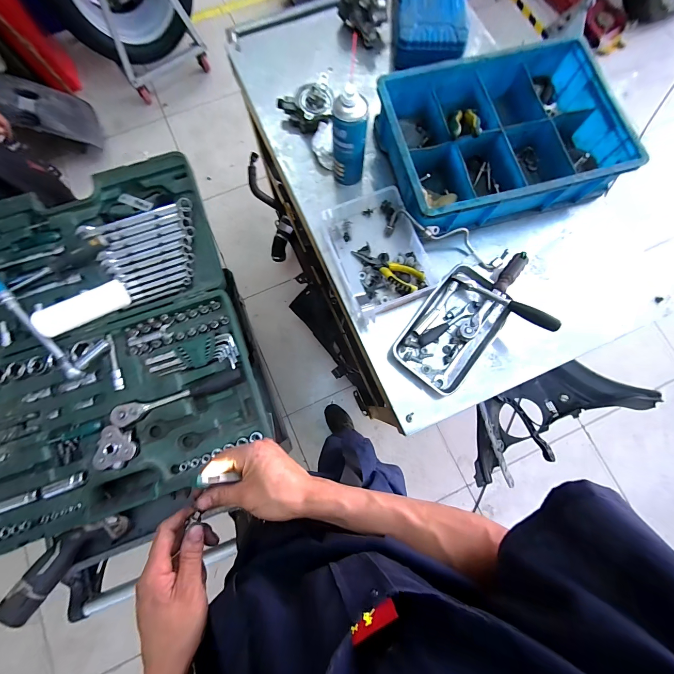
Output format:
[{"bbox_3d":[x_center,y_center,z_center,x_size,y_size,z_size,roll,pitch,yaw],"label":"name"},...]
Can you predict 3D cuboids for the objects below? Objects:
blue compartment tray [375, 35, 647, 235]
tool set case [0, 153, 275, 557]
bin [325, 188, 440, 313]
[{"bbox_3d":[0.321,-0.399,0.635,0.427,0.117,0.313,-15,78,-3],"label":"blue compartment tray"},{"bbox_3d":[-0.465,0.003,0.612,0.542,0.076,0.695,-20,78,-4],"label":"tool set case"},{"bbox_3d":[0.079,-0.175,0.623,0.174,0.052,0.244,-20,78,-4],"label":"bin"}]

